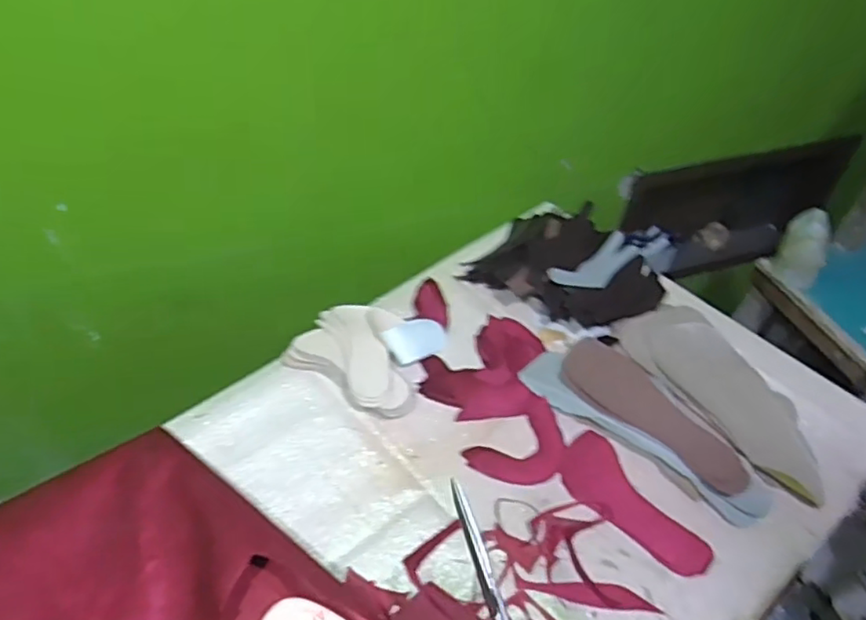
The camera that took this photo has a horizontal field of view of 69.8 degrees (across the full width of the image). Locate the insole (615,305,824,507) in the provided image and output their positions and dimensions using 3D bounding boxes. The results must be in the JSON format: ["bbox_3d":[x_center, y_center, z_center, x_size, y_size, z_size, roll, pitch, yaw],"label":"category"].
[{"bbox_3d":[0.382,0.098,0.805,0.114,0.026,0.298,-23,51,-23],"label":"insole"}]

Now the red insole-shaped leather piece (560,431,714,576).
[{"bbox_3d":[0.228,0.227,0.721,0.074,0.011,0.190,-31,53,-18],"label":"red insole-shaped leather piece"}]

